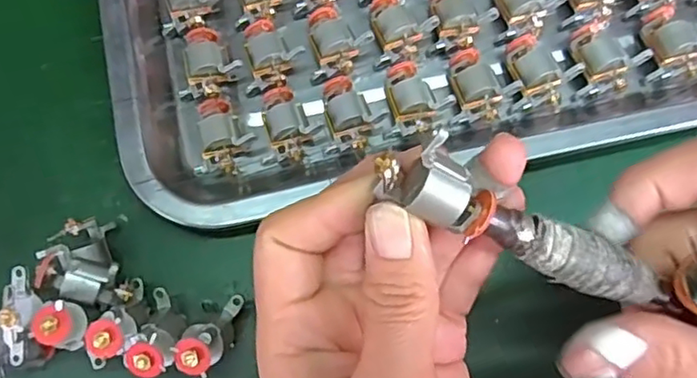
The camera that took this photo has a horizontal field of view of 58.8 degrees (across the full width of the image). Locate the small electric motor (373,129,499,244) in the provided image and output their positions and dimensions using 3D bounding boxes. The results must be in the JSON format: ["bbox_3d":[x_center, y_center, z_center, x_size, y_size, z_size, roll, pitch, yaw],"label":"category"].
[{"bbox_3d":[0.024,-0.001,0.164,0.032,0.018,0.018,30,79,8],"label":"small electric motor"}]

